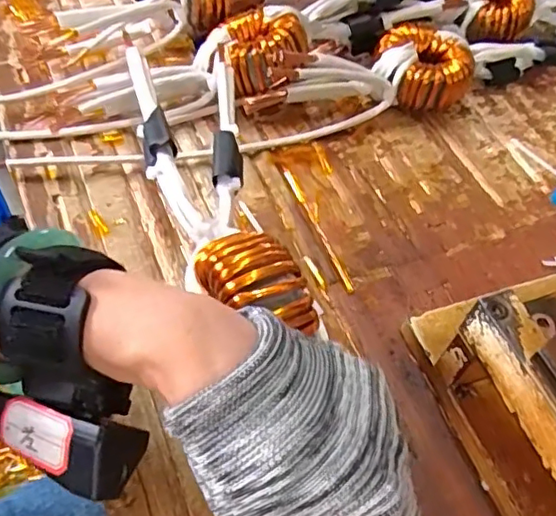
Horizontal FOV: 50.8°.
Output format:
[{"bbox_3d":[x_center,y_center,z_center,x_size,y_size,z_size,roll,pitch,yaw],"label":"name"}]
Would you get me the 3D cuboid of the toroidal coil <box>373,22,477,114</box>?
[{"bbox_3d":[0.120,-0.154,0.492,0.078,0.047,0.068,21,55,10],"label":"toroidal coil"}]

